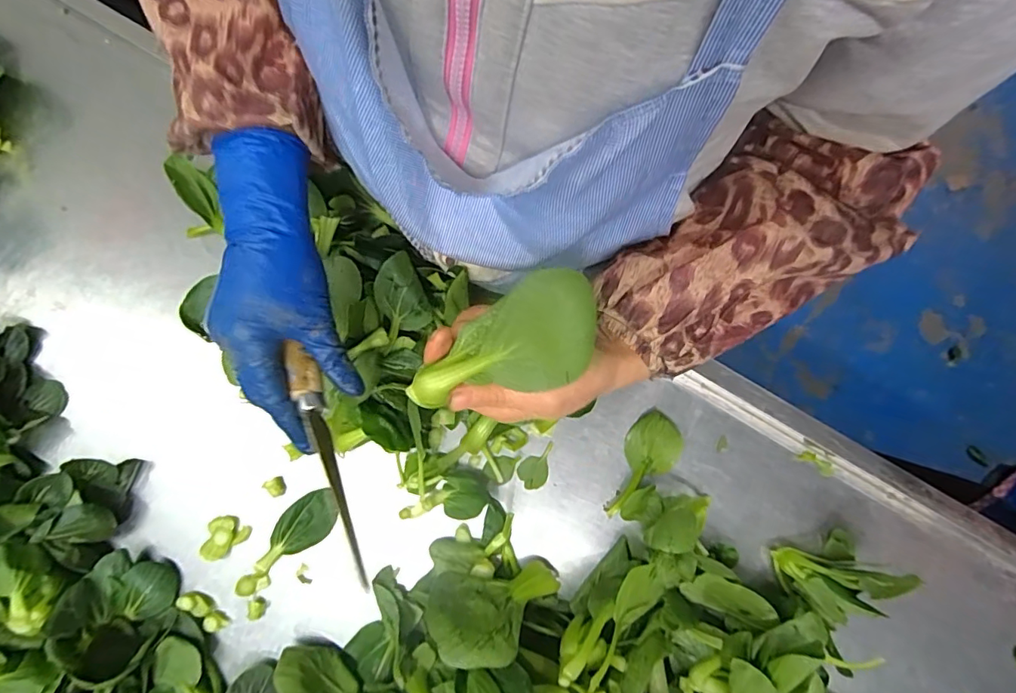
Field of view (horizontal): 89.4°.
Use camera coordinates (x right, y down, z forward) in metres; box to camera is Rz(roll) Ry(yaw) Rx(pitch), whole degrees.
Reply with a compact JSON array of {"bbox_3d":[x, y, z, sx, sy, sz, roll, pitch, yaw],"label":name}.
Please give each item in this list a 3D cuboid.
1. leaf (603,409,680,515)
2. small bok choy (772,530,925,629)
[{"bbox_3d":[0.115,0.101,0.429,0.041,0.016,0.092,22,79,3],"label":"leaf"},{"bbox_3d":[0.260,0.184,0.399,0.066,0.077,0.057,-15,80,-4],"label":"small bok choy"}]

